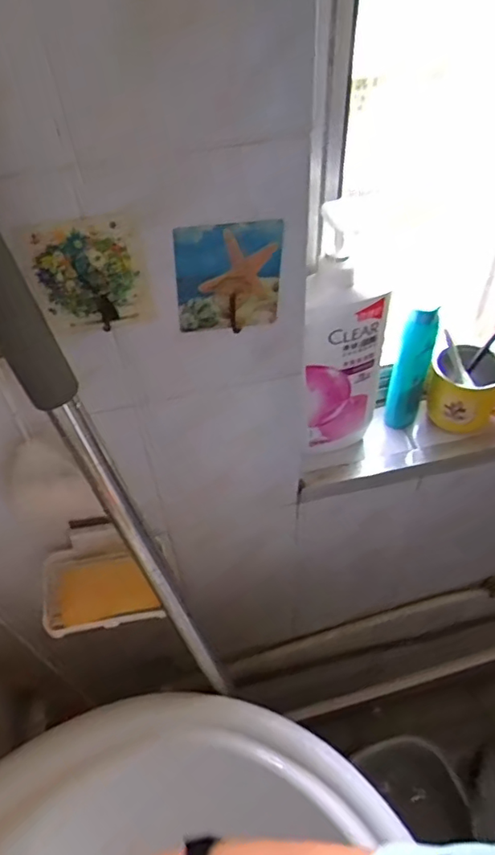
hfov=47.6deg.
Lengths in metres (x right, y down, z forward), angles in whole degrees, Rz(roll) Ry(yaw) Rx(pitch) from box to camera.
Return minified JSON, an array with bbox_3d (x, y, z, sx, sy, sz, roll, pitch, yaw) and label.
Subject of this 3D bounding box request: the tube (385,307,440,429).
[{"bbox_3d":[0.185,-0.061,0.637,0.036,0.155,0.046,17,52,18],"label":"tube"}]

